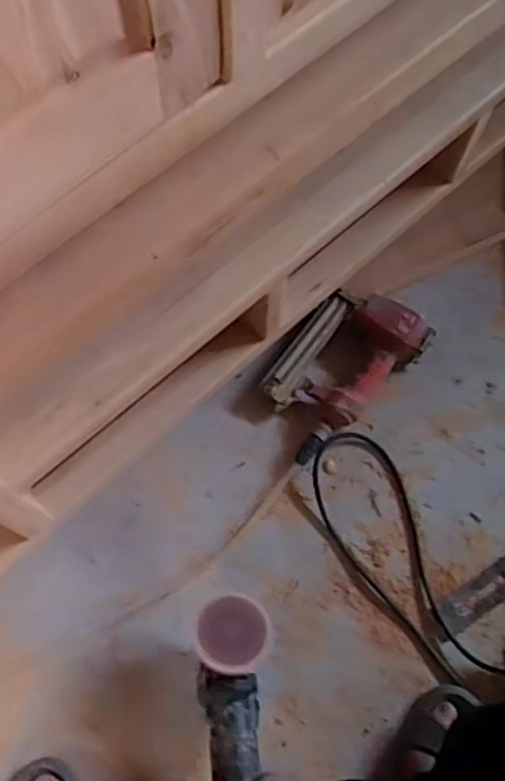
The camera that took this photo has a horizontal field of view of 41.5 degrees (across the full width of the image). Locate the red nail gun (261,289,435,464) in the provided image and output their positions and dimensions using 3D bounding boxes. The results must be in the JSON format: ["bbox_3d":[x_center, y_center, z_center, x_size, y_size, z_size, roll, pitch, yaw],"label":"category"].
[{"bbox_3d":[0.117,-0.037,0.928,0.244,0.060,0.149,-42,73,-16],"label":"red nail gun"}]

